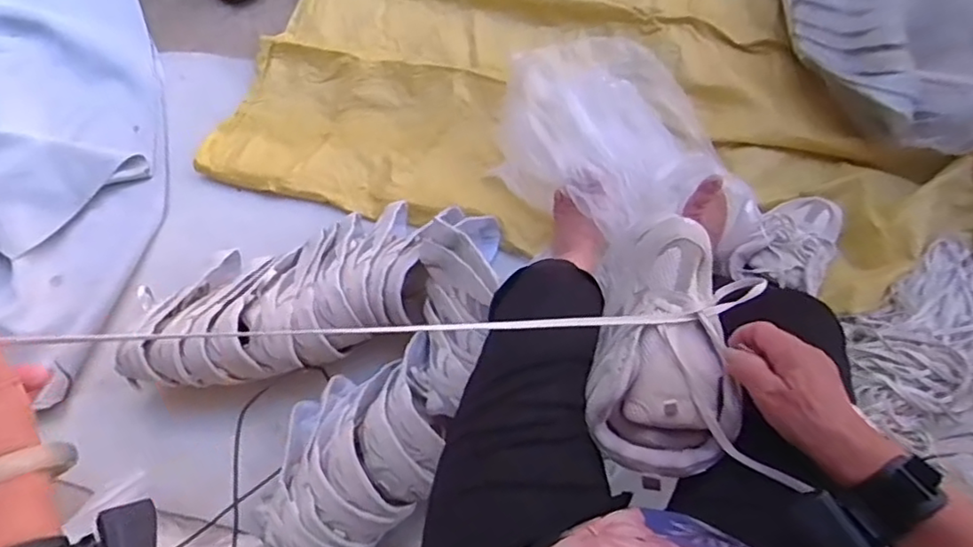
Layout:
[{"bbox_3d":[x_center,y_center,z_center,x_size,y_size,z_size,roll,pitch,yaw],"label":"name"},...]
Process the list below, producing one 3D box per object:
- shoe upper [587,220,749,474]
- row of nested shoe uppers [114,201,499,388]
[{"bbox_3d":[0.157,0.065,0.589,0.120,0.096,0.236,5,64,3],"label":"shoe upper"},{"bbox_3d":[-0.248,0.012,0.932,0.549,0.167,0.240,-10,69,-2],"label":"row of nested shoe uppers"}]

